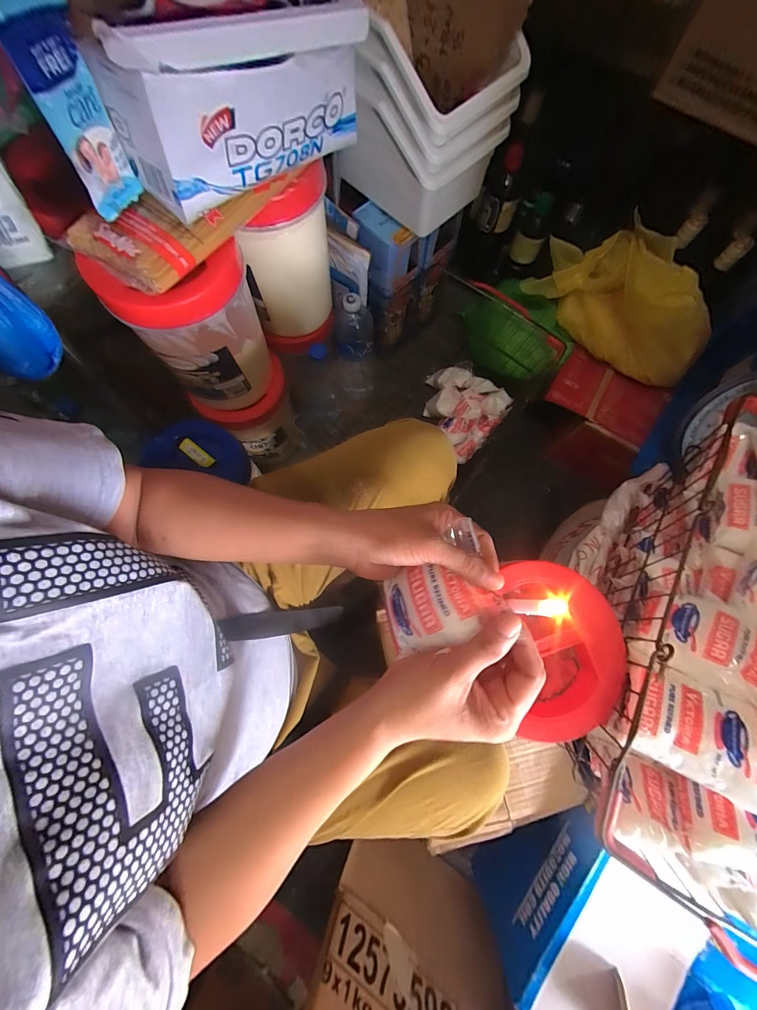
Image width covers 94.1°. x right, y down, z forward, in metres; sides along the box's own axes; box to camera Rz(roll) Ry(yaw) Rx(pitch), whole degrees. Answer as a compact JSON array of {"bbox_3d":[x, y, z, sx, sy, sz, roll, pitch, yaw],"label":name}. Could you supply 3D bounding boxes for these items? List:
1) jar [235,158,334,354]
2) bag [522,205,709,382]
[{"bbox_3d":[-0.132,-0.359,0.539,0.133,0.271,0.111,-2,76,-2],"label":"jar"},{"bbox_3d":[0.440,-0.363,0.632,0.130,0.194,0.316,-39,81,-10],"label":"bag"}]

